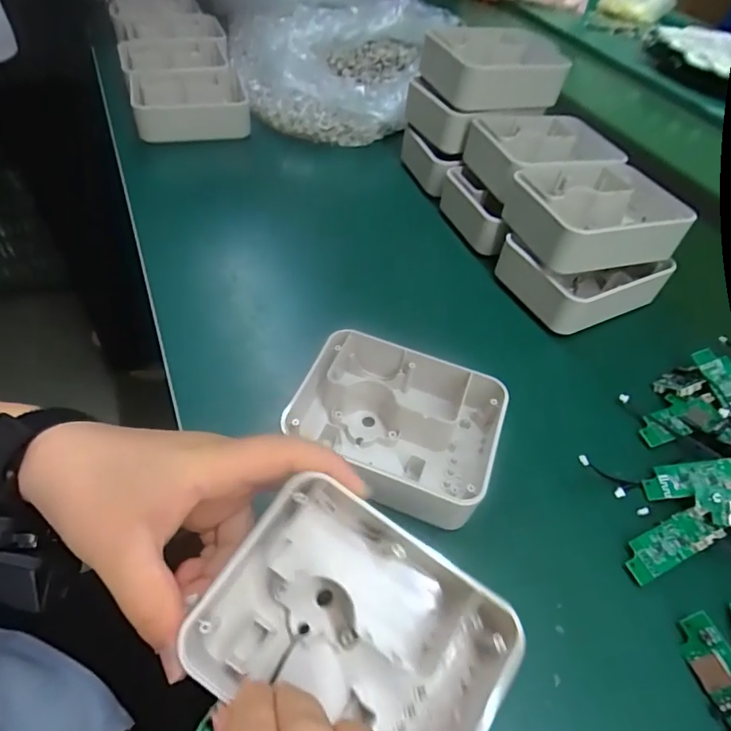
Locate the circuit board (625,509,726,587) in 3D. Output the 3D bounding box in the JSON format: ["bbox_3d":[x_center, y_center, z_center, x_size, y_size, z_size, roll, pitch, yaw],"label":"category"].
[{"bbox_3d":[0.187,0.109,0.309,0.065,0.010,0.023,-18,54,-20],"label":"circuit board"}]

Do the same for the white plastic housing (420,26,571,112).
[{"bbox_3d":[0.124,-0.304,0.511,0.133,0.052,0.087,-10,52,-14],"label":"white plastic housing"}]

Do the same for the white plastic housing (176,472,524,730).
[{"bbox_3d":[-0.005,0.127,0.236,0.136,0.046,0.107,32,68,7],"label":"white plastic housing"}]

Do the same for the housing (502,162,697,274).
[{"bbox_3d":[0.199,-0.129,0.429,0.143,0.038,0.104,-10,52,-14],"label":"housing"}]

